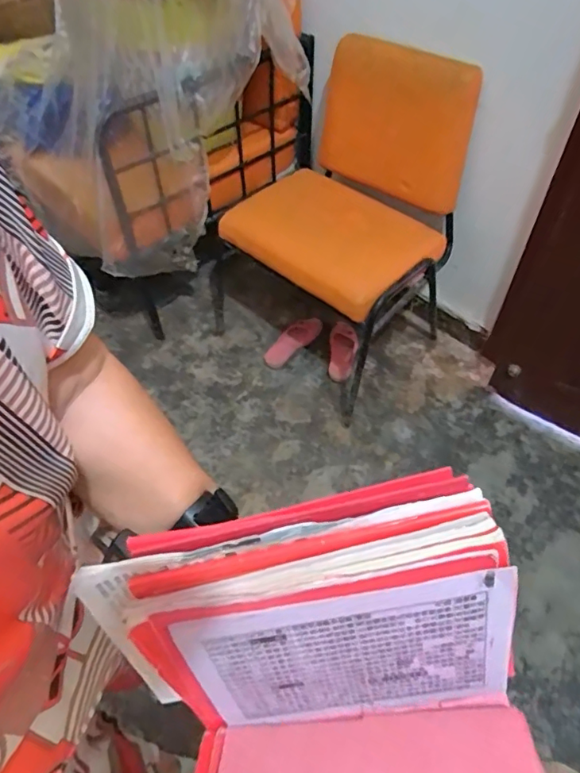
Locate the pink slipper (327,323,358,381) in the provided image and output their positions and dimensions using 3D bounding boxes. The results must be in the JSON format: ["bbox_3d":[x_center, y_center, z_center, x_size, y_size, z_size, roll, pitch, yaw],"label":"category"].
[{"bbox_3d":[0.158,-0.102,1.542,0.085,0.047,0.202,2,56,4],"label":"pink slipper"}]

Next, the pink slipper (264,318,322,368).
[{"bbox_3d":[0.002,-0.140,1.583,0.200,0.043,0.093,-33,61,-18],"label":"pink slipper"}]

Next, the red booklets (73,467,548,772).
[{"bbox_3d":[0.026,0.171,0.250,0.192,0.120,0.211,-17,57,-9],"label":"red booklets"}]

